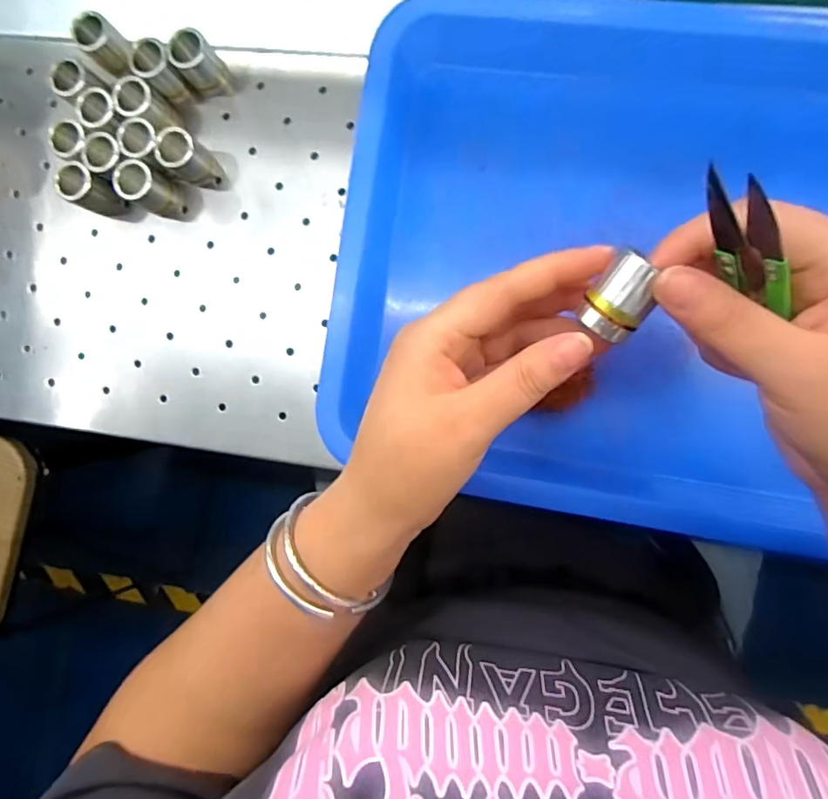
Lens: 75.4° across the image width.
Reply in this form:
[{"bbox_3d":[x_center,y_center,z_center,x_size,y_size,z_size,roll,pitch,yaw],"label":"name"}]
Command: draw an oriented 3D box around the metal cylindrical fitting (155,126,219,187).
[{"bbox_3d":[-0.133,-0.142,0.316,0.021,0.030,0.022,0,89,7],"label":"metal cylindrical fitting"}]

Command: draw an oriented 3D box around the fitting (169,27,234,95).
[{"bbox_3d":[-0.125,-0.196,0.313,0.023,0.033,0.020,-41,85,5],"label":"fitting"}]

